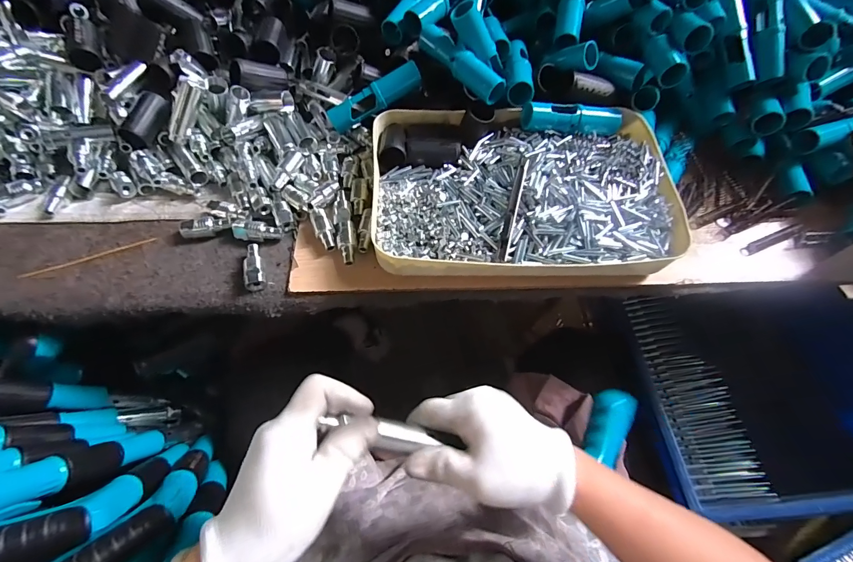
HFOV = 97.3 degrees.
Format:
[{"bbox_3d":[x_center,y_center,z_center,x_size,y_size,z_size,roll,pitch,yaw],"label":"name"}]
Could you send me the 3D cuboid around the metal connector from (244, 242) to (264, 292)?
[{"bbox_3d":[-0.182,-0.015,0.398,0.019,0.020,0.052,-13,61,-10],"label":"metal connector"}]

